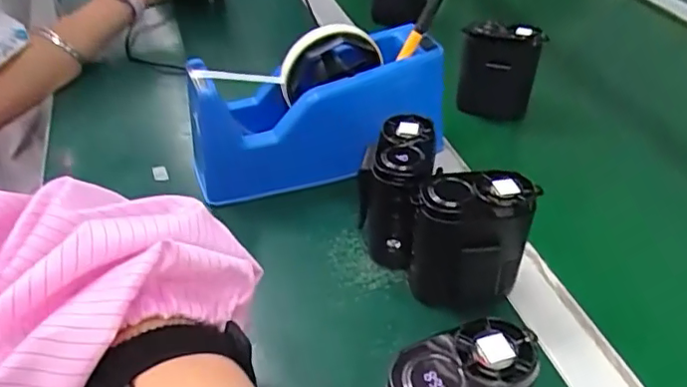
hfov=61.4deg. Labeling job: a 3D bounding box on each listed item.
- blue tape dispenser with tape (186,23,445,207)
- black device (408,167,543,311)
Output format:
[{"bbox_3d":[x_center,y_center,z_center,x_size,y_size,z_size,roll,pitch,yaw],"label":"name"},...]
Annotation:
[{"bbox_3d":[-0.021,-0.066,0.466,0.208,0.113,0.078,-12,42,-15],"label":"blue tape dispenser with tape"},{"bbox_3d":[0.077,0.030,0.355,0.068,0.080,0.036,4,40,4],"label":"black device"}]

